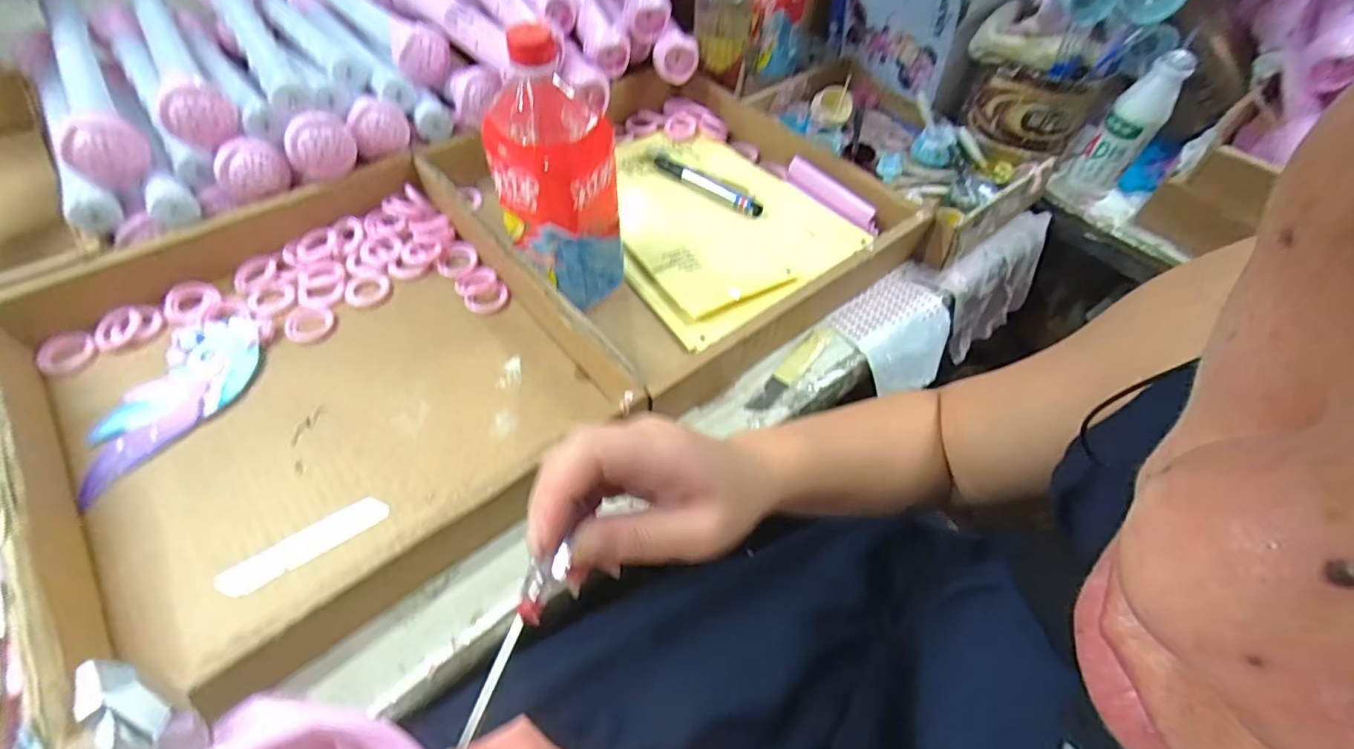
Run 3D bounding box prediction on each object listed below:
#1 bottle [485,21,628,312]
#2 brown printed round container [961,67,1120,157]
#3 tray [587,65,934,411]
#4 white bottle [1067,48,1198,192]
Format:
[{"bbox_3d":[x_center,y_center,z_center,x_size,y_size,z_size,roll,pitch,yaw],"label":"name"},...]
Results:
[{"bbox_3d":[-0.087,-0.145,0.449,0.077,0.213,0.083,2,54,-3],"label":"bottle"},{"bbox_3d":[0.404,-0.308,0.647,0.118,0.077,0.118,2,54,-3],"label":"brown printed round container"},{"bbox_3d":[0.004,-0.176,0.578,0.348,0.055,0.362,-33,63,-25],"label":"tray"},{"bbox_3d":[0.474,-0.256,0.618,0.048,0.148,0.042,33,58,19],"label":"white bottle"}]

